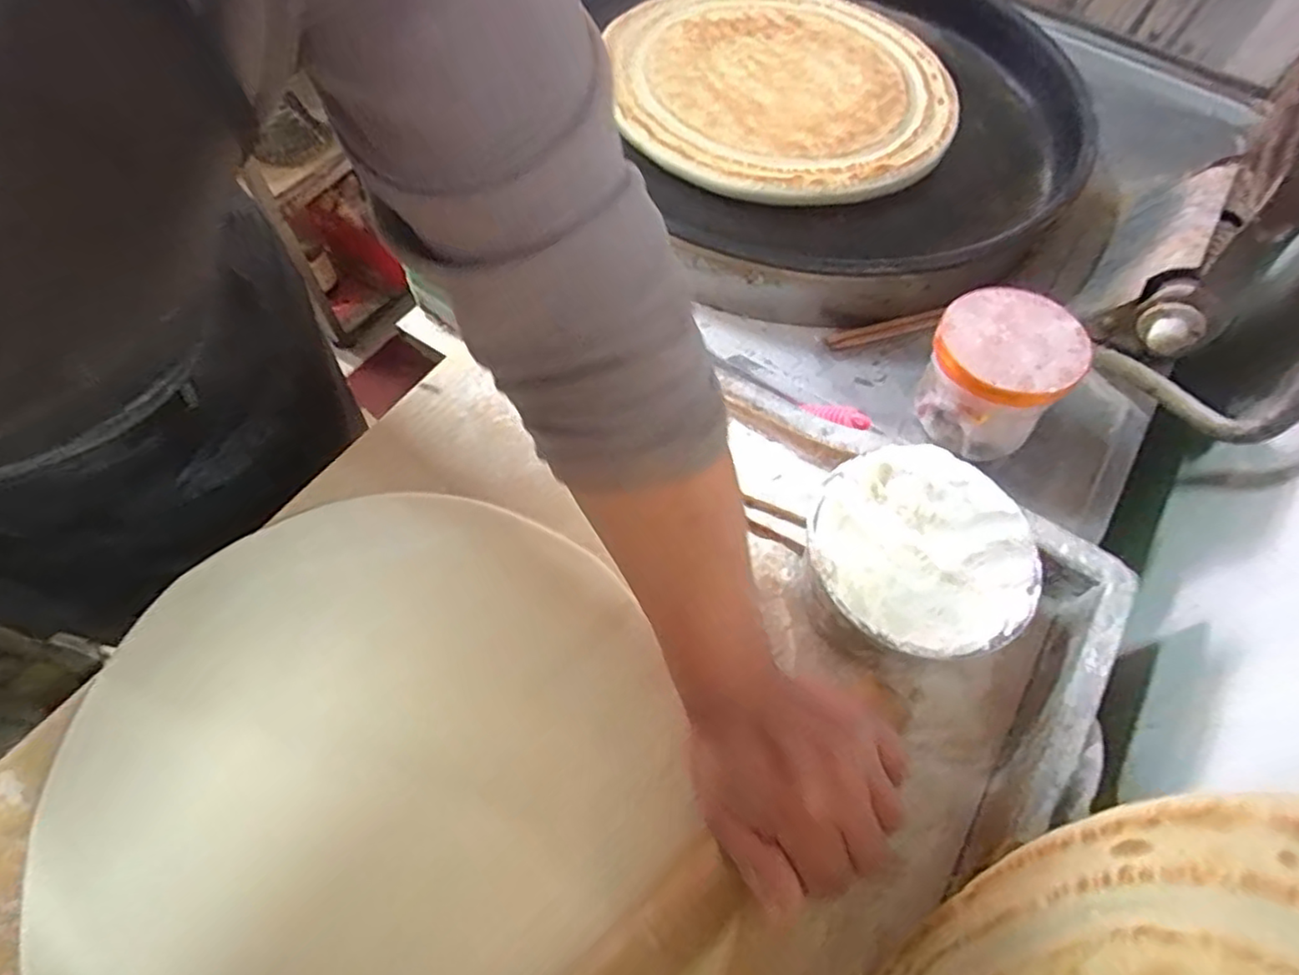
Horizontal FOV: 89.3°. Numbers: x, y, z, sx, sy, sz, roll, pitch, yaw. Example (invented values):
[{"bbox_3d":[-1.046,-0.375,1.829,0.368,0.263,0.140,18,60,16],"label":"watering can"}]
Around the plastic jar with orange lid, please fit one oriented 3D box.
[{"bbox_3d":[0.250,-0.079,0.494,0.095,0.105,0.090,0,63,-1],"label":"plastic jar with orange lid"}]

